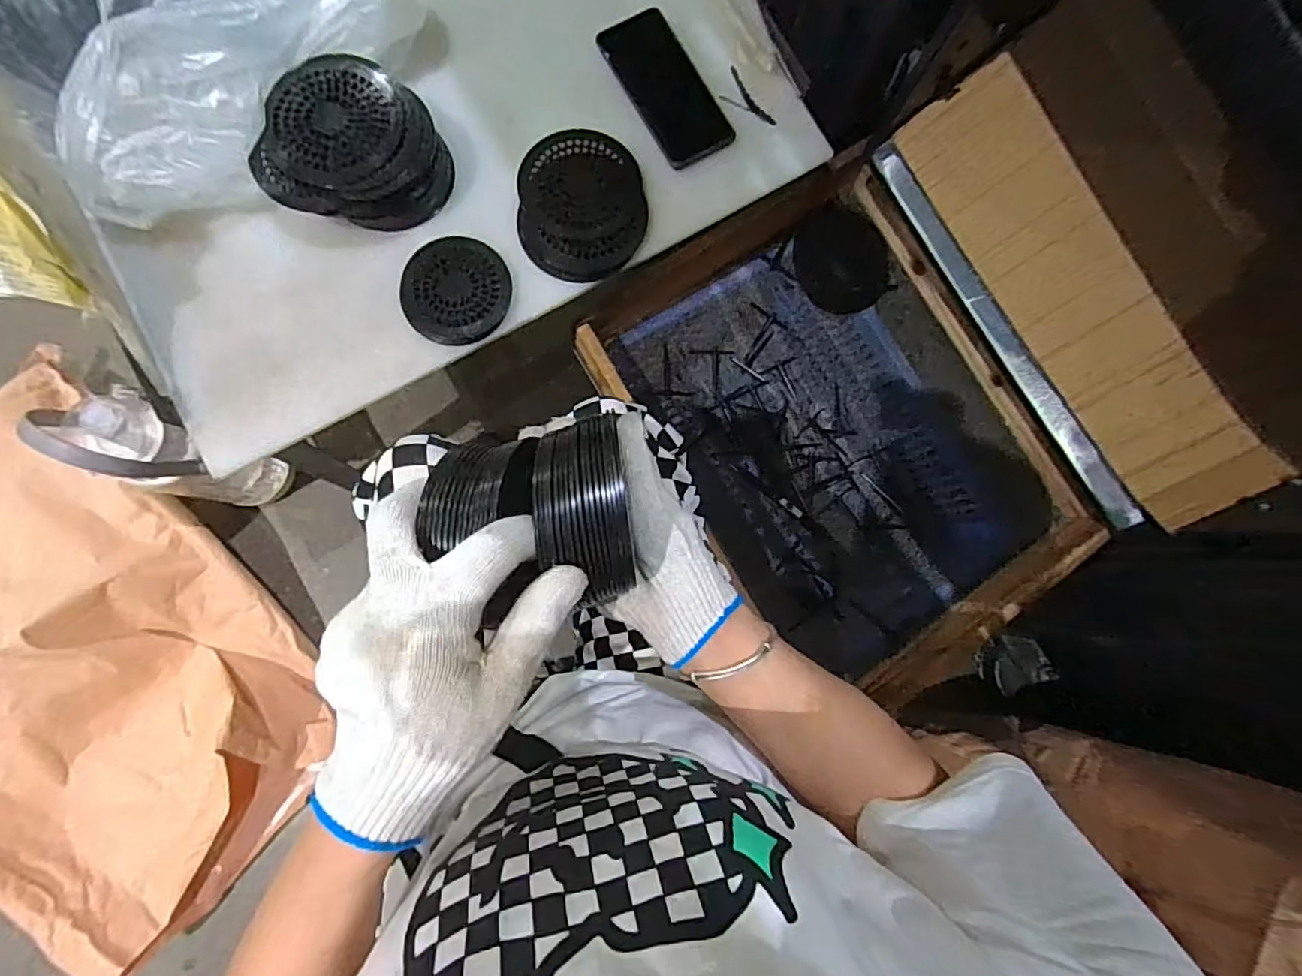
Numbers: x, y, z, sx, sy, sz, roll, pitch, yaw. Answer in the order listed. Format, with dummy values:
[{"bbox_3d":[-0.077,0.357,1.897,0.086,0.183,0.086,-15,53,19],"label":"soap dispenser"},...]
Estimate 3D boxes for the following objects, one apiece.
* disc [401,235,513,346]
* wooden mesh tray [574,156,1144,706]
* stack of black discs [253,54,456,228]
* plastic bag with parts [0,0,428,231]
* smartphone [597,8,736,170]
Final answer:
[{"bbox_3d":[-0.184,-0.188,0.560,0.097,0.009,0.100,1,83,-5],"label":"disc"},{"bbox_3d":[0.226,-0.062,0.723,0.428,0.168,0.532,-32,87,-8],"label":"wooden mesh tray"},{"bbox_3d":[-0.266,-0.309,0.537,0.148,0.051,0.142,15,82,-3],"label":"stack of black discs"},{"bbox_3d":[-0.390,-0.399,0.509,0.335,0.093,0.246,-33,87,-8],"label":"plastic bag with parts"},{"bbox_3d":[0.015,-0.401,0.594,0.069,0.017,0.155,-31,87,-9],"label":"smartphone"}]

